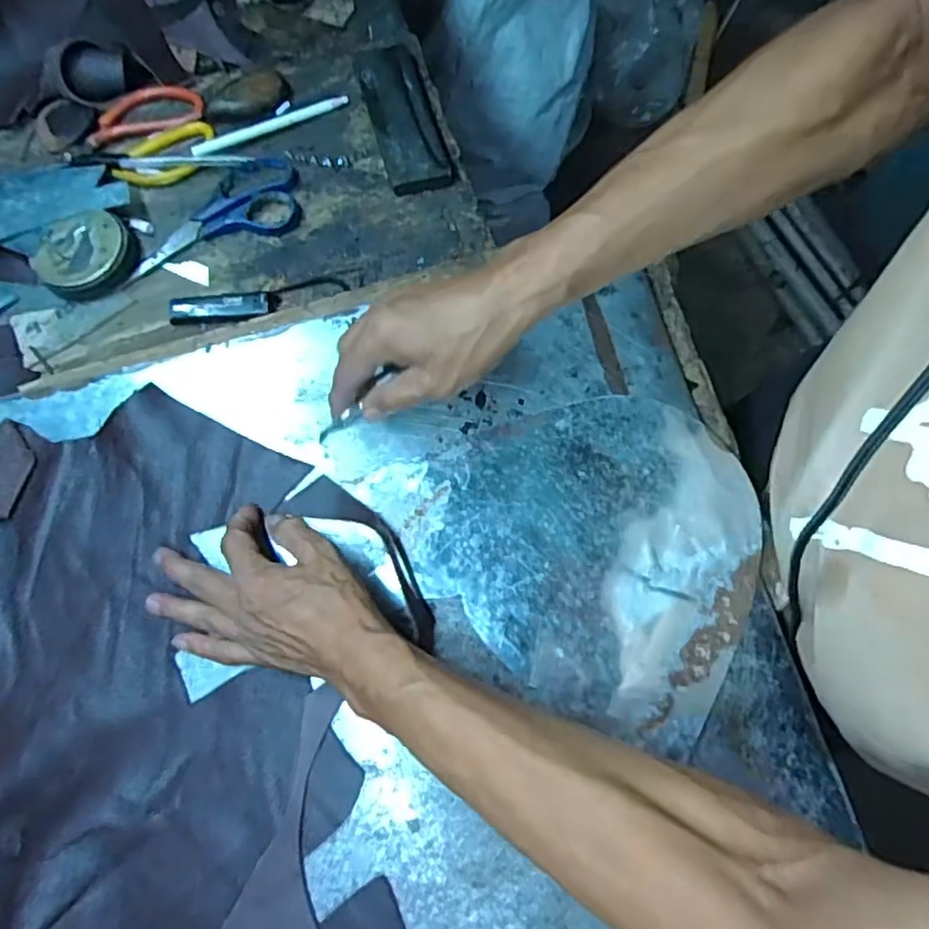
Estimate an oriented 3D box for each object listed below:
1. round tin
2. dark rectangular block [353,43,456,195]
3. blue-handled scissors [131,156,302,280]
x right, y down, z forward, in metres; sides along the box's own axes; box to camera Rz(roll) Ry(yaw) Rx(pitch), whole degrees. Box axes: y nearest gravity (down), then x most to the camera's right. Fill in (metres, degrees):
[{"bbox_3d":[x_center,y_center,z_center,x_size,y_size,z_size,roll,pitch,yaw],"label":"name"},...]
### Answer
[{"bbox_3d":[-0.305,-0.171,0.525,0.079,0.021,0.069,-41,80,-12],"label":"round tin"},{"bbox_3d":[-0.055,-0.308,0.575,0.055,0.021,0.159,-14,76,-7],"label":"dark rectangular block"},{"bbox_3d":[-0.208,-0.210,0.547,0.151,0.012,0.071,-26,78,-9],"label":"blue-handled scissors"}]

